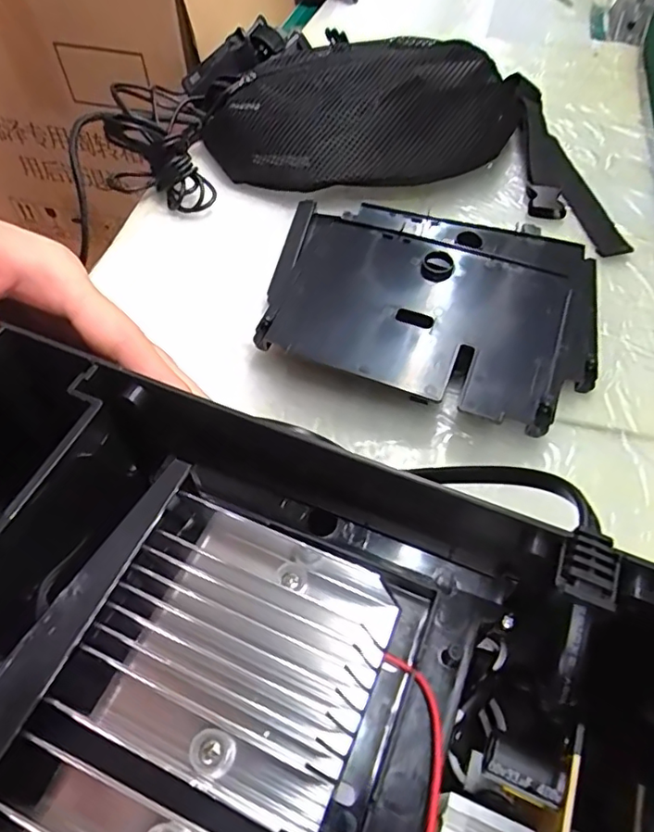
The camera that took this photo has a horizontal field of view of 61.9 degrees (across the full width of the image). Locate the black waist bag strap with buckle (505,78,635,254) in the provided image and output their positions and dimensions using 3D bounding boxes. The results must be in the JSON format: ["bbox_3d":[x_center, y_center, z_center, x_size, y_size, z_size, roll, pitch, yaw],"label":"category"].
[{"bbox_3d":[0.201,-0.229,0.480,0.067,0.031,0.232,-1,56,-3],"label":"black waist bag strap with buckle"}]

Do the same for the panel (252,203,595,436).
[{"bbox_3d":[0.063,-0.075,0.360,0.213,0.036,0.165,14,56,6],"label":"panel"}]

